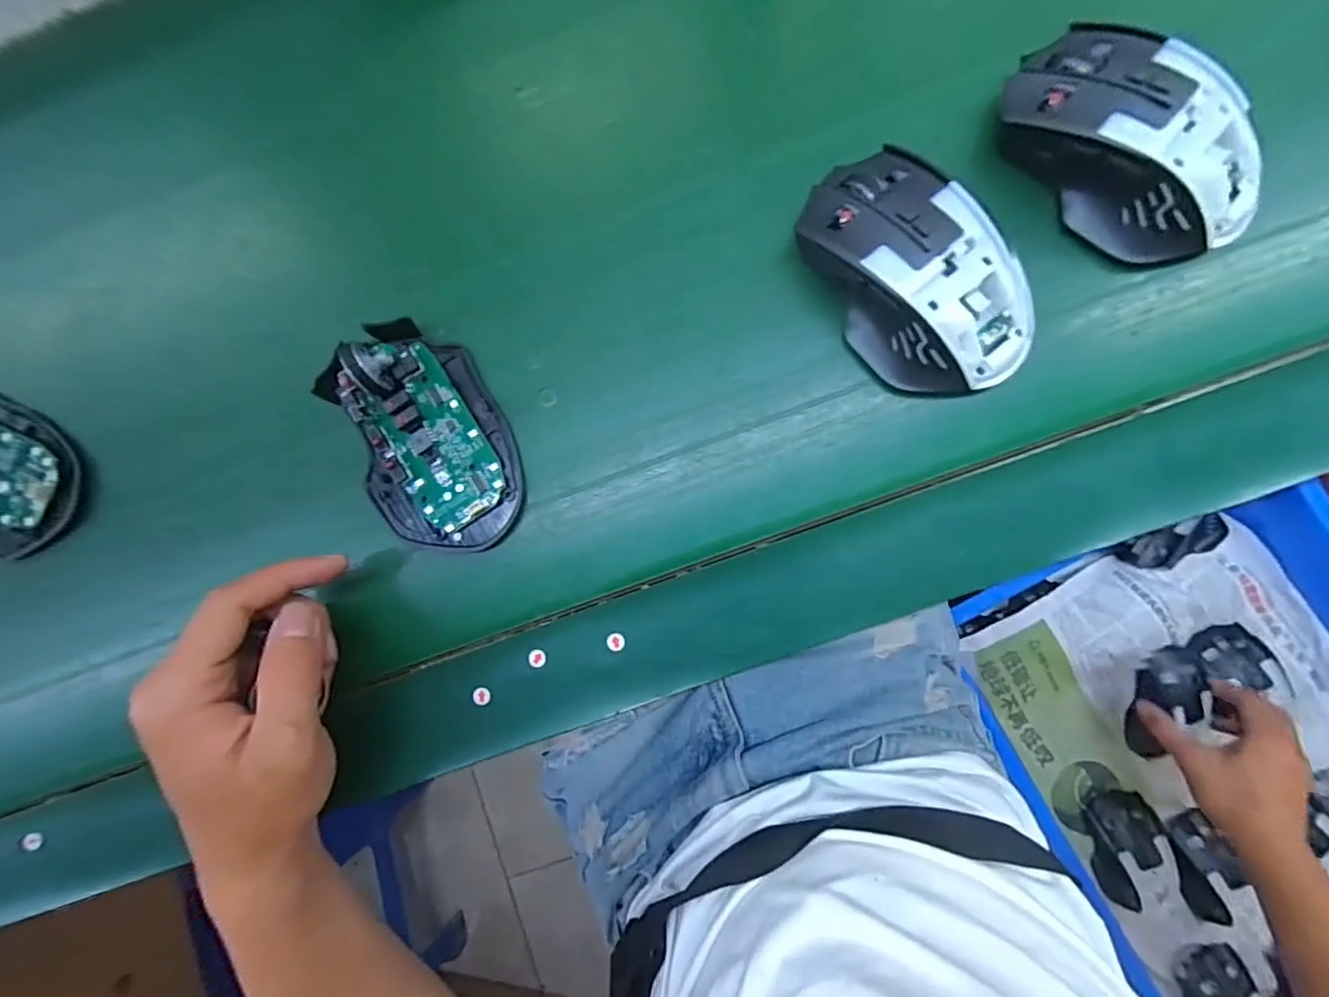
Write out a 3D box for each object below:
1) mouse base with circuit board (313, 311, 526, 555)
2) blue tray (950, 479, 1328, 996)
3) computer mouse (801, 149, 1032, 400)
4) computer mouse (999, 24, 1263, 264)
[{"bbox_3d":[-0.115,-0.030,0.265,0.068,0.033,0.114,-25,84,3],"label":"mouse base with circuit board"},{"bbox_3d":[0.592,0.314,0.542,0.397,0.095,0.653,-30,84,3],"label":"blue tray"},{"bbox_3d":[0.110,-0.098,0.248,0.072,0.041,0.118,-41,84,1],"label":"computer mouse"},{"bbox_3d":[0.202,-0.152,0.244,0.114,0.040,0.061,42,91,6],"label":"computer mouse"}]

